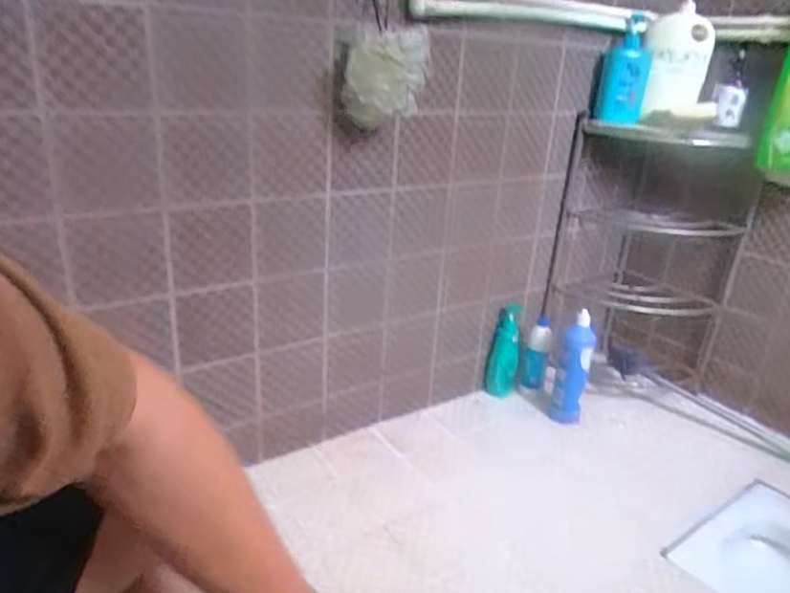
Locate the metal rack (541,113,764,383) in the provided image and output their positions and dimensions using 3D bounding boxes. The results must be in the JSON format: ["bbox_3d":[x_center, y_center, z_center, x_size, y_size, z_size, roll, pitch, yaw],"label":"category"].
[{"bbox_3d":[0.602,-0.093,1.451,0.421,0.621,0.215,9,22,13],"label":"metal rack"}]

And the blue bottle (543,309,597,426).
[{"bbox_3d":[0.426,0.175,1.446,0.081,0.279,0.088,8,22,10],"label":"blue bottle"}]

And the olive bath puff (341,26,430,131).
[{"bbox_3d":[-0.019,-0.370,1.026,0.143,0.161,0.183,3,24,-4],"label":"olive bath puff"}]

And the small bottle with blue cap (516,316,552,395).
[{"bbox_3d":[0.364,0.163,1.544,0.065,0.216,0.065,10,22,15],"label":"small bottle with blue cap"}]

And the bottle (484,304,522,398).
[{"bbox_3d":[0.284,0.144,1.548,0.081,0.246,0.084,4,21,-1],"label":"bottle"}]

